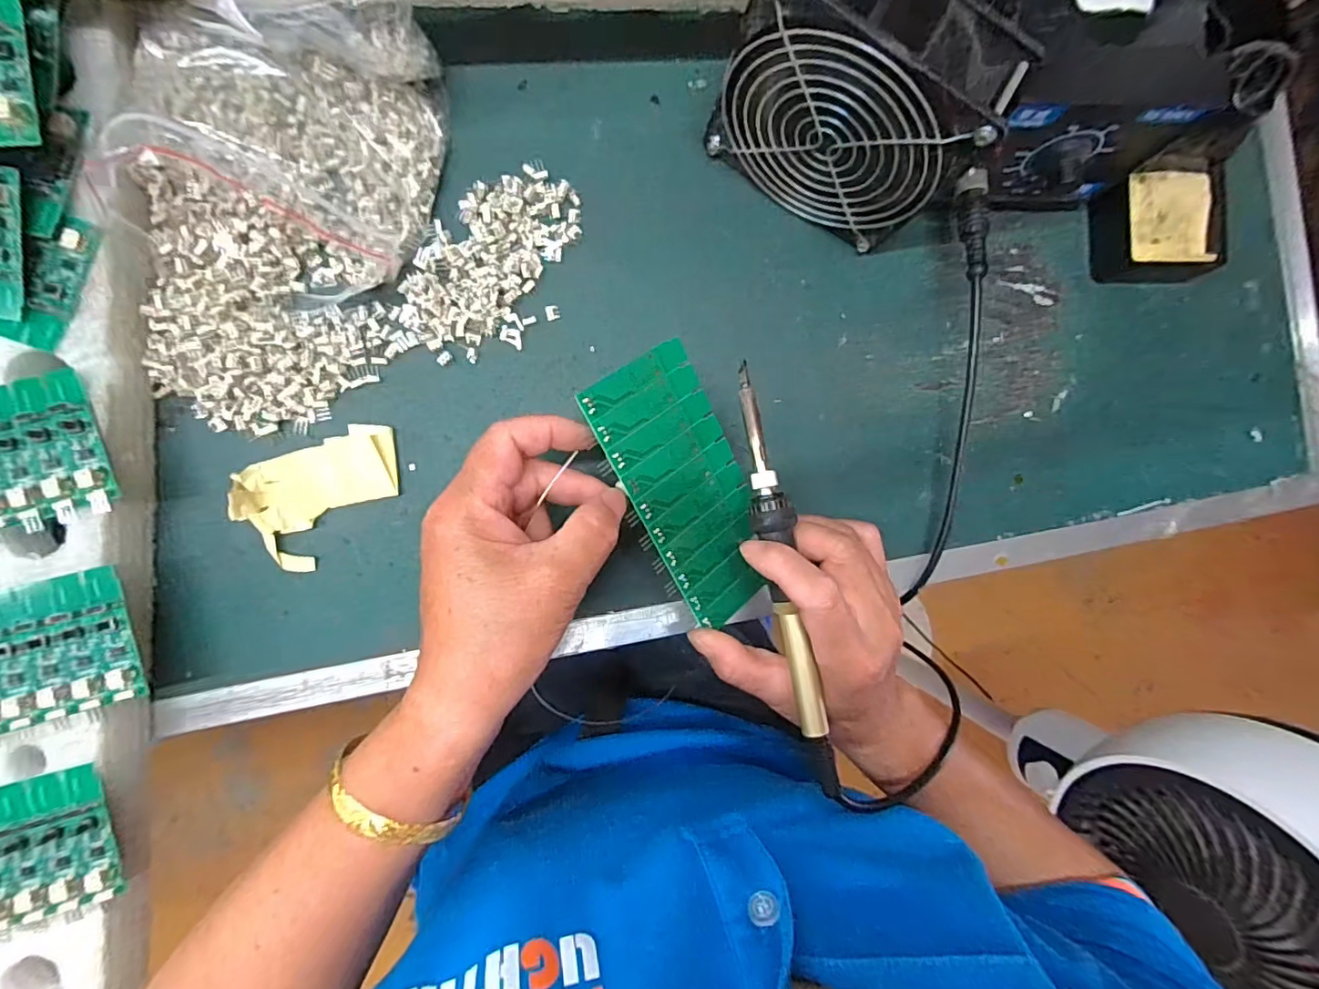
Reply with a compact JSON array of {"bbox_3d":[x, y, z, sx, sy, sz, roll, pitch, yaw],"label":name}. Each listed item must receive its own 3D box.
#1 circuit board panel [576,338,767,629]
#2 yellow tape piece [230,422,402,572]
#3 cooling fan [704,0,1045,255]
[{"bbox_3d":[0.016,-0.002,0.280,0.063,0.004,0.136,-38,111,-25],"label":"circuit board panel"},{"bbox_3d":[-0.175,0.000,0.297,0.082,0.021,0.053,-30,95,-5],"label":"yellow tape piece"},{"bbox_3d":[0.093,-0.188,0.280,0.122,0.119,0.050,31,88,-7],"label":"cooling fan"}]

